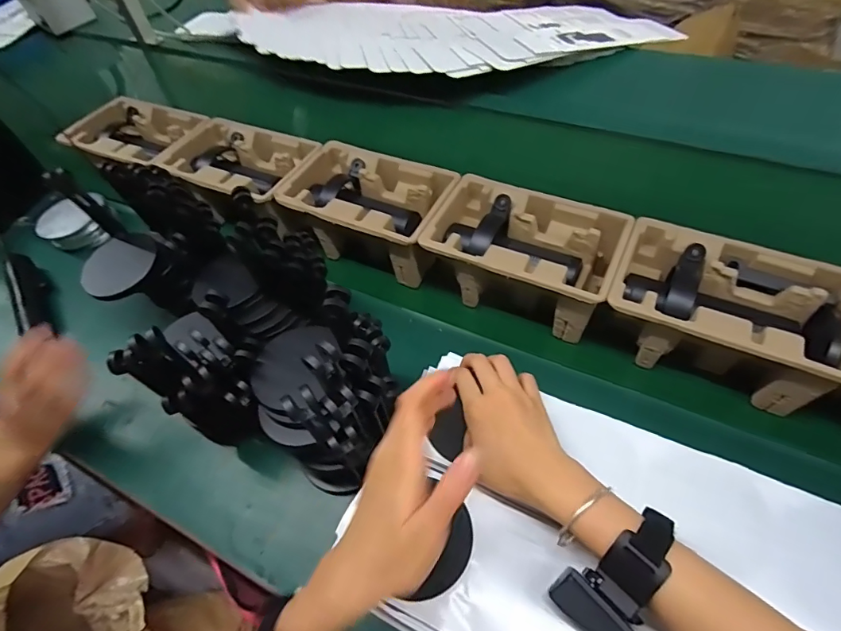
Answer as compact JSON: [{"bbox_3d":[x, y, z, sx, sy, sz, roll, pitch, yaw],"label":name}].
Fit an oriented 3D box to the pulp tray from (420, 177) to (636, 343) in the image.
[{"bbox_3d":[0.128,-0.077,0.586,0.223,0.101,0.143,23,56,17],"label":"pulp tray"}]

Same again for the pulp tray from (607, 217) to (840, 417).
[{"bbox_3d":[0.328,-0.005,0.508,0.222,0.099,0.144,22,55,17],"label":"pulp tray"}]

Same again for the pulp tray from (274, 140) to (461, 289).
[{"bbox_3d":[-0.077,-0.152,0.664,0.230,0.097,0.146,21,55,16],"label":"pulp tray"}]

